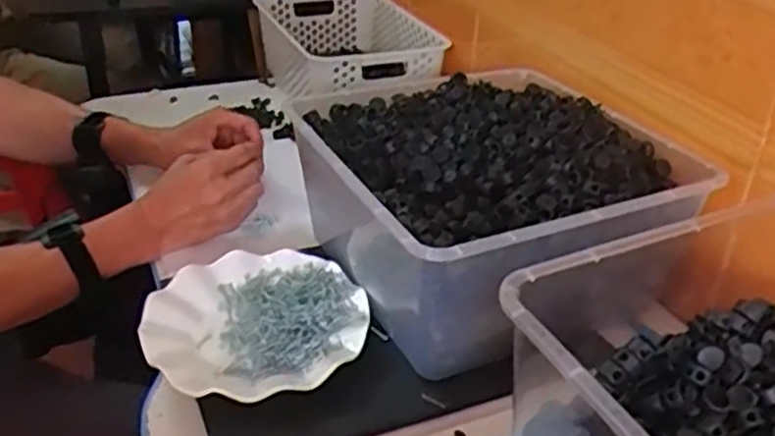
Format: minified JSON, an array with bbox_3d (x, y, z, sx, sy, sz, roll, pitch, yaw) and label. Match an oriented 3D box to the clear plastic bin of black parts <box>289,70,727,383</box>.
[{"bbox_3d":[0.089,-0.021,0.707,0.297,0.137,0.297,-13,35,-23],"label":"clear plastic bin of black parts"}]

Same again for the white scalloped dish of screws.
[{"bbox_3d":[-0.109,0.088,0.638,0.179,0.025,0.179,0,32,-5],"label":"white scalloped dish of screws"}]

